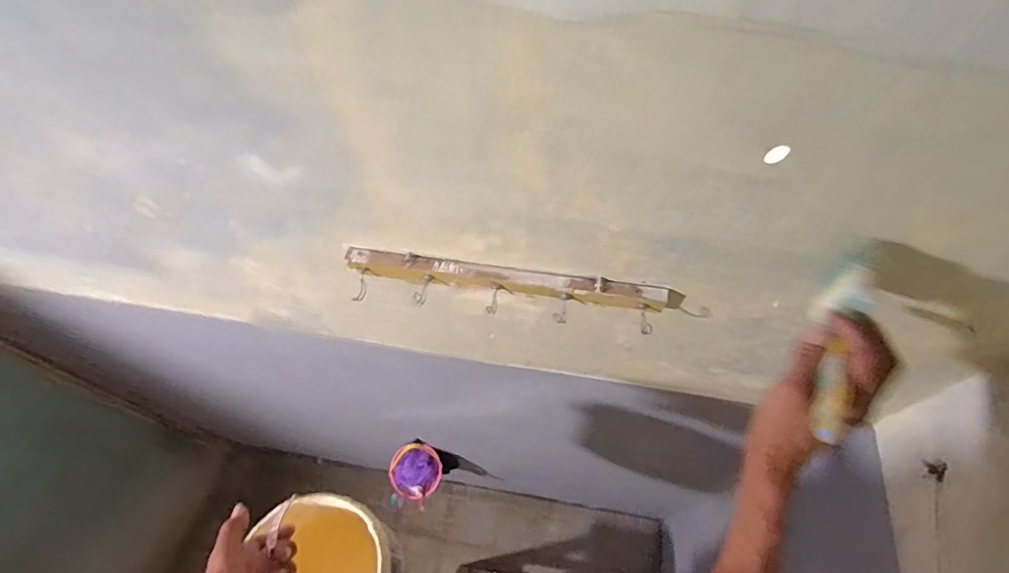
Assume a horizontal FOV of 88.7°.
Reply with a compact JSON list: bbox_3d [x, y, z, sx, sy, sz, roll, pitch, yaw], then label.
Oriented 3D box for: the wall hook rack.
[{"bbox_3d":[0.005,0.008,0.635,0.418,0.075,0.049,8,60,4],"label":"wall hook rack"}]

